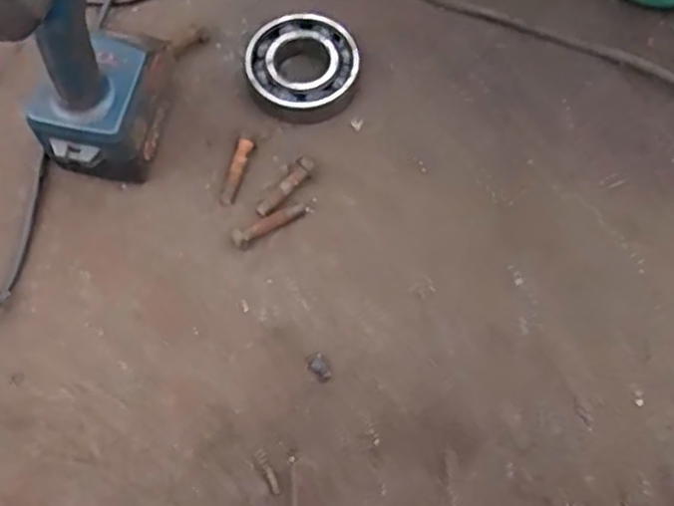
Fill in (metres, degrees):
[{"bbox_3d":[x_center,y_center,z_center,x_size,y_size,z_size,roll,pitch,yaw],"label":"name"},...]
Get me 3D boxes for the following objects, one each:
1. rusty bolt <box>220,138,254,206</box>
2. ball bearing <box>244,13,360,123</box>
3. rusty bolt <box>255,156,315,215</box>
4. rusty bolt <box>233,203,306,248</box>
[{"bbox_3d":[-0.081,-0.066,0.578,0.010,0.015,0.055,16,67,8],"label":"rusty bolt"},{"bbox_3d":[-0.029,-0.159,0.610,0.091,0.025,0.096,1,63,-2],"label":"ball bearing"},{"bbox_3d":[-0.041,-0.053,0.573,0.012,0.015,0.059,41,69,17],"label":"rusty bolt"},{"bbox_3d":[-0.052,-0.023,0.563,0.063,0.011,0.013,-28,67,-15],"label":"rusty bolt"}]

